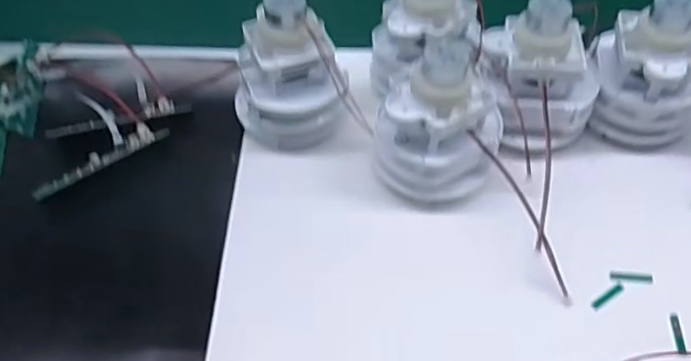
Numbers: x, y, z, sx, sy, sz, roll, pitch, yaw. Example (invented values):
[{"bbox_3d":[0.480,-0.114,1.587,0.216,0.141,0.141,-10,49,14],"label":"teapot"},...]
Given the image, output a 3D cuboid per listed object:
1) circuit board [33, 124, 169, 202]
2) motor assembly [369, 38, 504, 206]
[{"bbox_3d":[-0.144,-0.012,0.365,0.083,0.010,0.009,-36,59,-25],"label":"circuit board"},{"bbox_3d":[0.053,-0.039,0.339,0.067,0.078,0.070,16,53,14],"label":"motor assembly"}]

